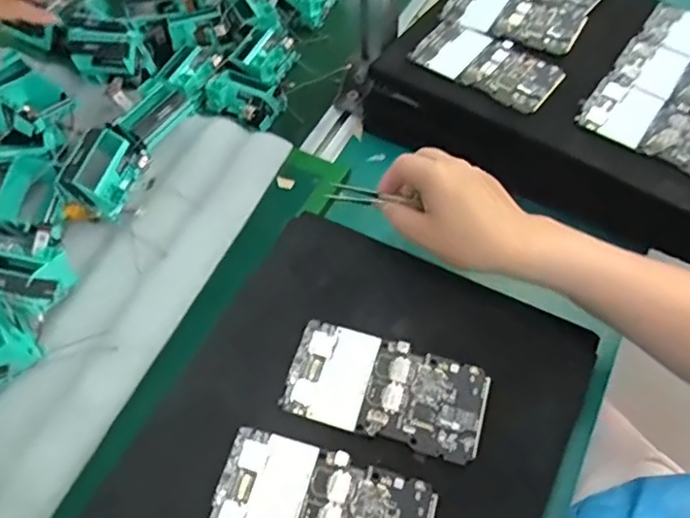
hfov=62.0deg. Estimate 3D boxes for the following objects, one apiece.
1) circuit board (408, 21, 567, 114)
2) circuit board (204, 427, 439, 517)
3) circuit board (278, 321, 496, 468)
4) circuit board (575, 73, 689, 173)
[{"bbox_3d":[0.133,-0.183,0.533,0.129,0.007,0.068,35,69,19],"label":"circuit board"},{"bbox_3d":[-0.015,0.150,0.344,0.129,0.006,0.065,14,64,10],"label":"circuit board"},{"bbox_3d":[0.027,0.086,0.380,0.128,0.005,0.065,15,64,11],"label":"circuit board"},{"bbox_3d":[0.269,-0.107,0.483,0.133,0.006,0.070,36,70,20],"label":"circuit board"}]

